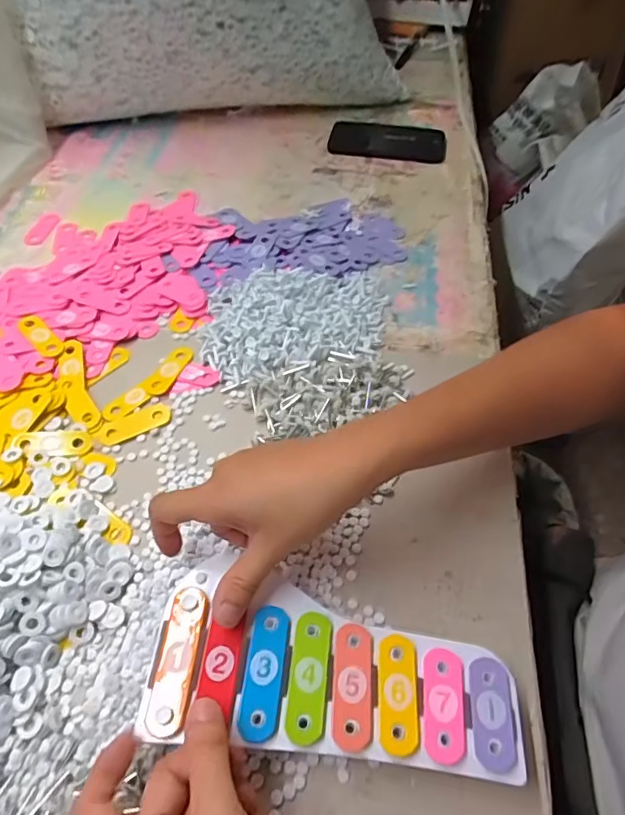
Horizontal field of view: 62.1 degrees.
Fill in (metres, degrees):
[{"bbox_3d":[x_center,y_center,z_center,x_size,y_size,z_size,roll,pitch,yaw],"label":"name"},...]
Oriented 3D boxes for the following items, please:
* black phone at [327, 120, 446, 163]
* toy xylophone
[{"bbox_3d":[0.107,-0.385,0.745,0.163,0.008,0.093,9,55,5],"label":"black phone"},{"bbox_3d":[0.012,0.171,0.339,0.229,0.033,0.113,10,56,10],"label":"toy xylophone"}]

